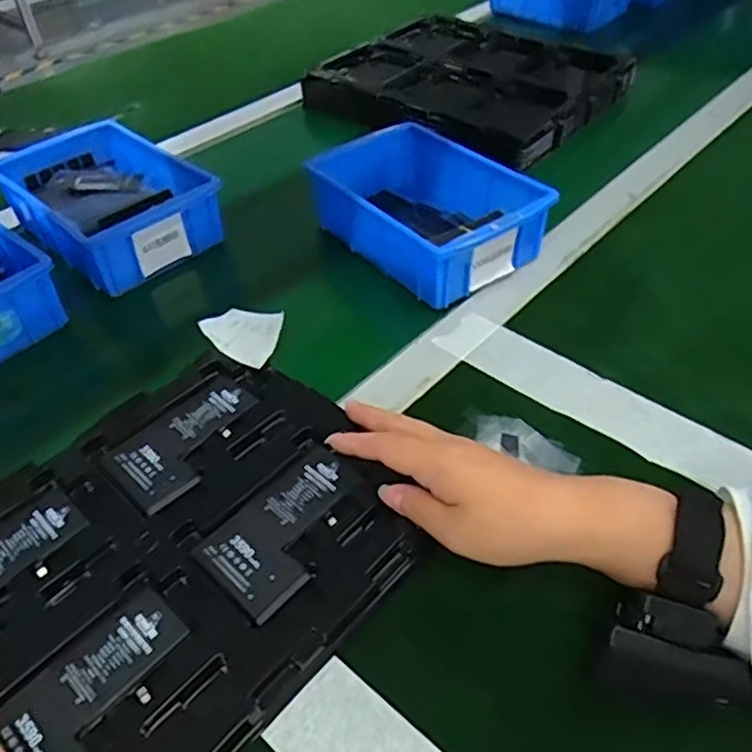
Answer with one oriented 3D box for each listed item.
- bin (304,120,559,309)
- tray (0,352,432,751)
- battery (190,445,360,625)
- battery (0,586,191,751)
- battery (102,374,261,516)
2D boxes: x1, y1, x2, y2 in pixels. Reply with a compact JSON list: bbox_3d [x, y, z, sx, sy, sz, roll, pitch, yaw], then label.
[{"bbox_3d":[0.038,-0.151,0.576,0.132,0.061,0.202,-30,51,-26],"label":"bin"},{"bbox_3d":[-0.118,0.097,0.369,0.217,0.017,0.260,34,54,27],"label":"tray"},{"bbox_3d":[-0.049,0.086,0.379,0.062,0.006,0.099,31,53,29],"label":"battery"},{"bbox_3d":[-0.132,0.148,0.320,0.055,0.005,0.087,29,52,27],"label":"battery"},{"bbox_3d":[-0.119,0.040,0.425,0.063,0.006,0.099,32,53,29],"label":"battery"}]

